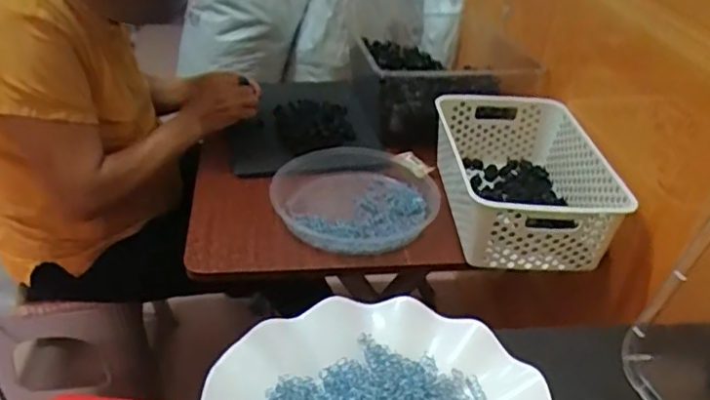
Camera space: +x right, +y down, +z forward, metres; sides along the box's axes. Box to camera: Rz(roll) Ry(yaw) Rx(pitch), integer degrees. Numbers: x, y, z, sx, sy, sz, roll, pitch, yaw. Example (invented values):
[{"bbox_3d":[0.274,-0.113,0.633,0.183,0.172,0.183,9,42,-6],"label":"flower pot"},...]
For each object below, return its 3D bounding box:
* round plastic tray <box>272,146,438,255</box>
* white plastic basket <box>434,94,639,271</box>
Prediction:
[{"bbox_3d":[0.001,-0.006,0.871,0.222,0.047,0.237,2,34,-1],"label":"round plastic tray"},{"bbox_3d":[0.229,-0.040,0.868,0.205,0.105,0.326,0,35,-4],"label":"white plastic basket"}]

